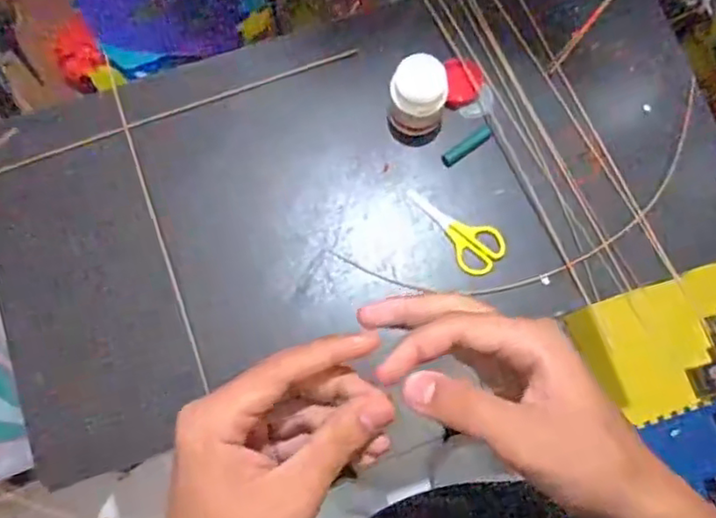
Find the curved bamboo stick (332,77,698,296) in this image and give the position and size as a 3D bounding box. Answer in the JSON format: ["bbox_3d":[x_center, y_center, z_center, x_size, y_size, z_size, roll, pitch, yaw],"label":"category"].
[{"bbox_3d":[0.191,-0.041,0.695,0.414,0.013,0.124,-25,78,-6],"label":"curved bamboo stick"}]

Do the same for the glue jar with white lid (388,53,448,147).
[{"bbox_3d":[0.063,-0.165,0.678,0.056,0.080,0.060,0,77,0],"label":"glue jar with white lid"}]

